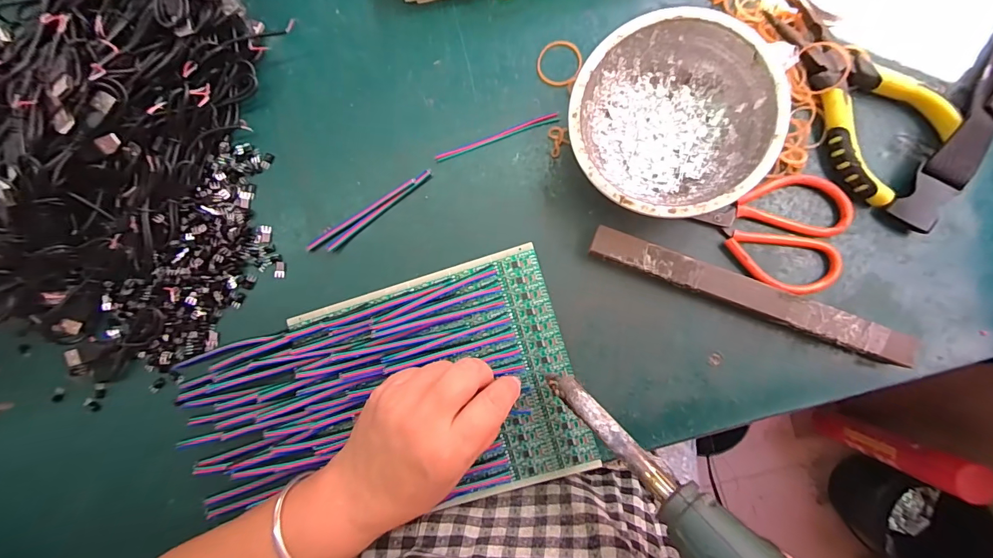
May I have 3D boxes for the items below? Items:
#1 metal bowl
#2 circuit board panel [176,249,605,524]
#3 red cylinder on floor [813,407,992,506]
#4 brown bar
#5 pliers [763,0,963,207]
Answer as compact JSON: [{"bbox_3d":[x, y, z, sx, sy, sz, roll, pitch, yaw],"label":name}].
[{"bbox_3d":[0.114,-0.103,0.278,0.124,0.044,0.125,0,88,5],"label":"metal bowl"},{"bbox_3d":[-0.085,0.096,0.303,0.281,0.017,0.164,-18,86,4],"label":"circuit board panel"},{"bbox_3d":[0.770,0.333,0.828,0.073,0.350,0.065,24,90,5],"label":"red cylinder on floor"},{"bbox_3d":[0.169,0.011,0.286,0.215,0.016,0.021,21,89,5],"label":"brown bar"},{"bbox_3d":[0.246,-0.129,0.281,0.070,0.017,0.150,-25,86,3],"label":"pliers"}]

